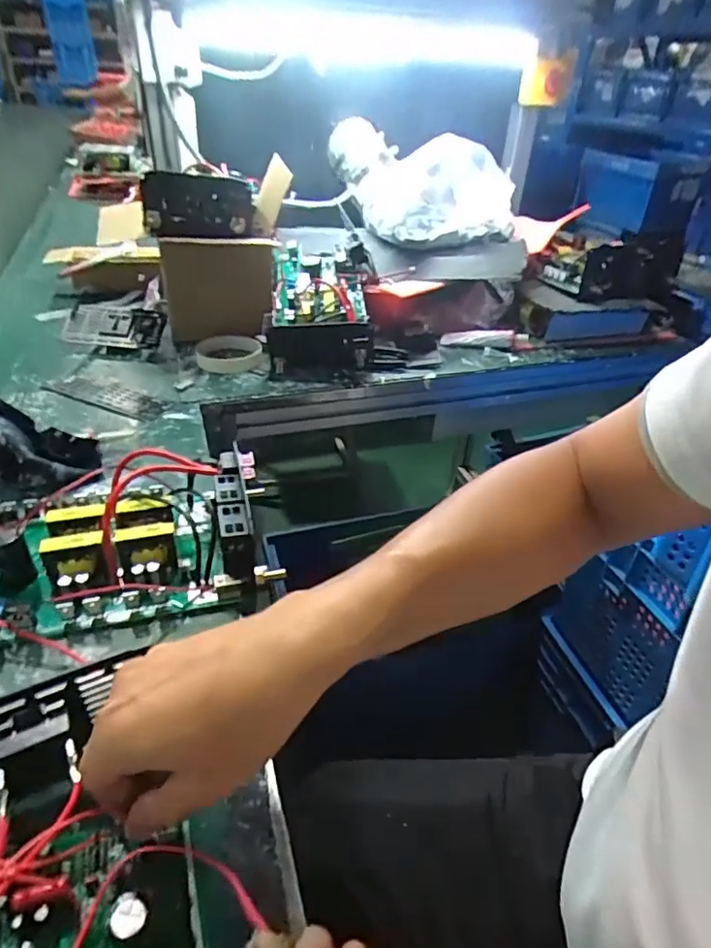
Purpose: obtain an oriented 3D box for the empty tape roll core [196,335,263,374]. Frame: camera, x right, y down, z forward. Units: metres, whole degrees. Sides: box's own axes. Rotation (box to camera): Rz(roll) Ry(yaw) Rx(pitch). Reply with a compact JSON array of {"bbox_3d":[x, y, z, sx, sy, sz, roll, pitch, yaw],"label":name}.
[{"bbox_3d":[-0.163,-0.154,0.723,0.084,0.021,0.090,-5,37,-12],"label":"empty tape roll core"}]

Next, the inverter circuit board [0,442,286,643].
[{"bbox_3d":[-0.211,0.044,0.413,0.282,0.058,0.150,-9,38,-16],"label":"inverter circuit board"}]

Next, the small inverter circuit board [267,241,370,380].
[{"bbox_3d":[-0.055,-0.241,0.769,0.125,0.077,0.260,-2,52,-7],"label":"small inverter circuit board"}]

